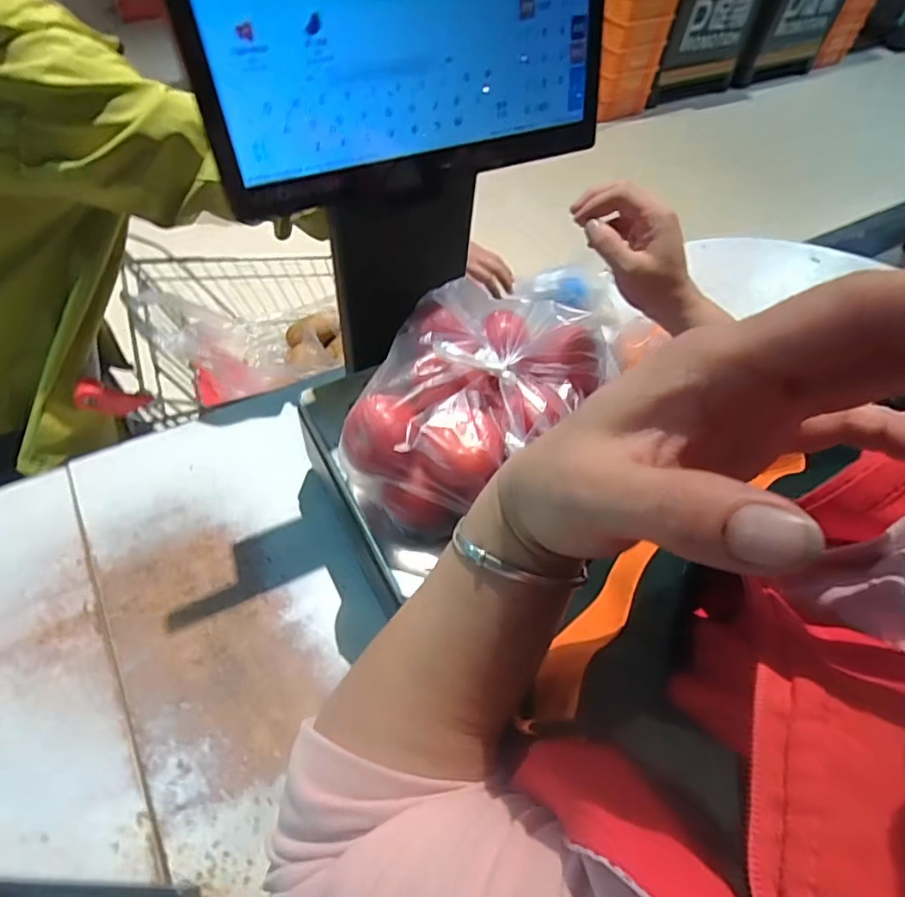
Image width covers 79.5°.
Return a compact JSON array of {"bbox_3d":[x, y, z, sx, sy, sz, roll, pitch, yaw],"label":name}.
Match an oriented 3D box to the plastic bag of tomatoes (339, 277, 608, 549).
[{"bbox_3d":[0.035,-0.030,0.560,0.226,0.150,0.252,21,55,11],"label":"plastic bag of tomatoes"}]

